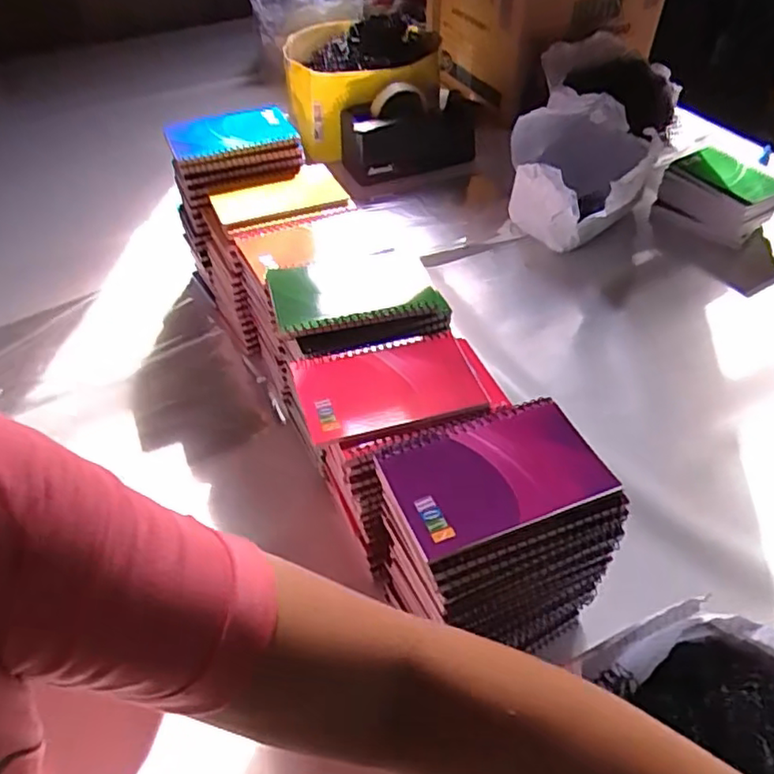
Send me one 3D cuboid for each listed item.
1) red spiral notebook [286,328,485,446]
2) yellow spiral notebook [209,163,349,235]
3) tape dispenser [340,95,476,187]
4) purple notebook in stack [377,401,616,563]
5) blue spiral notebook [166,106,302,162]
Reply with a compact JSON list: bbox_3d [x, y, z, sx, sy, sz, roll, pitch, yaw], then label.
[{"bbox_3d":[0.001,0.000,0.477,0.130,0.014,0.085,-14,48,-11],"label":"red spiral notebook"},{"bbox_3d":[-0.109,-0.191,0.649,0.129,0.017,0.087,-22,50,-18],"label":"yellow spiral notebook"},{"bbox_3d":[0.037,-0.392,0.973,0.207,0.113,0.085,-18,50,-14],"label":"tape dispenser"},{"bbox_3d":[0.067,0.051,0.390,0.128,0.006,0.084,-16,50,-12],"label":"purple notebook in stack"},{"bbox_3d":[-0.168,-0.274,0.683,0.132,0.015,0.074,-16,55,-13],"label":"blue spiral notebook"}]

